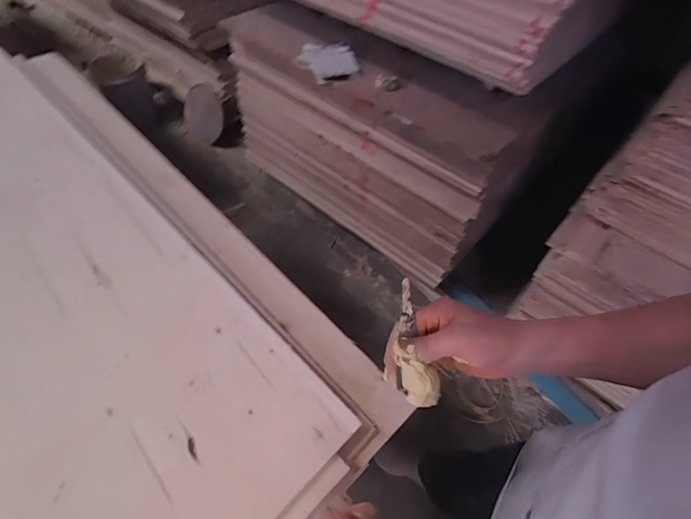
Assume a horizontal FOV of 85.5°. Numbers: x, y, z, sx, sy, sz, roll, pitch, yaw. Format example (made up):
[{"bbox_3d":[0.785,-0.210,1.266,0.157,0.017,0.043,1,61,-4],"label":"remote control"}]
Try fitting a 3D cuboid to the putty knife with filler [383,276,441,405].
[{"bbox_3d":[0.069,0.086,0.383,0.048,0.030,0.126,-5,78,-5],"label":"putty knife with filler"}]

